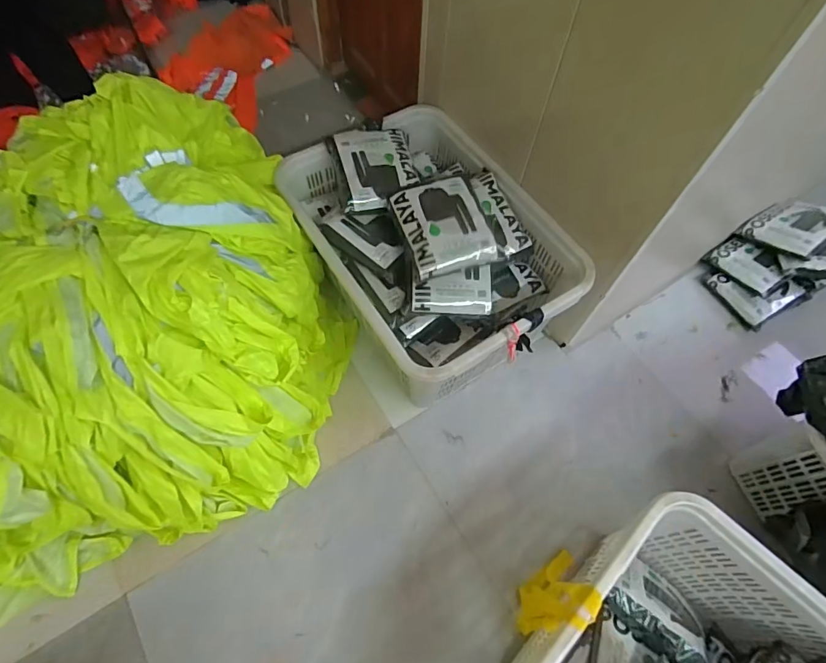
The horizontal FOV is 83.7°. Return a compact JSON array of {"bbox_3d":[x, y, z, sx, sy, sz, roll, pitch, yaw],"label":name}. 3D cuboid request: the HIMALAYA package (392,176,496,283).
[{"bbox_3d":[0.078,-0.283,1.197,0.222,0.039,0.280,-9,64,-10],"label":"HIMALAYA package"}]

